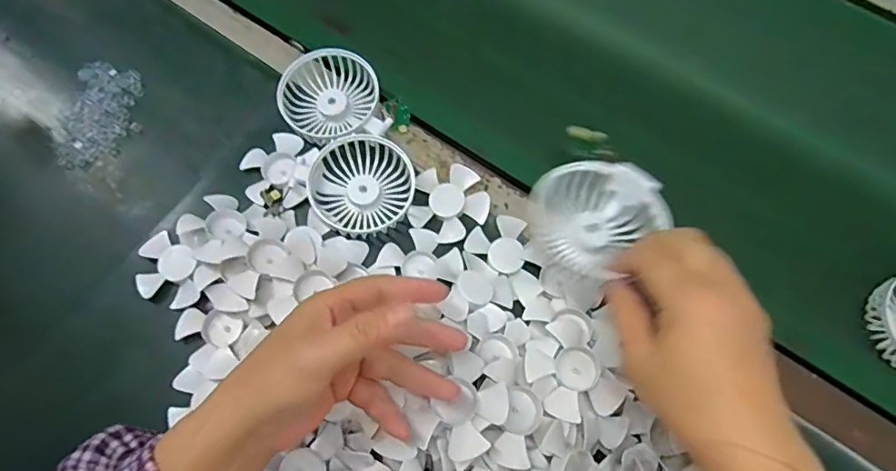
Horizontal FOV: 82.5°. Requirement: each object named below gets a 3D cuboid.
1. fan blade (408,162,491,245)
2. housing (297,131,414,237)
[{"bbox_3d":[0.000,-0.029,0.446,0.068,0.015,0.067,1,67,-2],"label":"fan blade"},{"bbox_3d":[-0.072,-0.045,0.439,0.084,0.026,0.085,-41,74,-17],"label":"housing"}]

